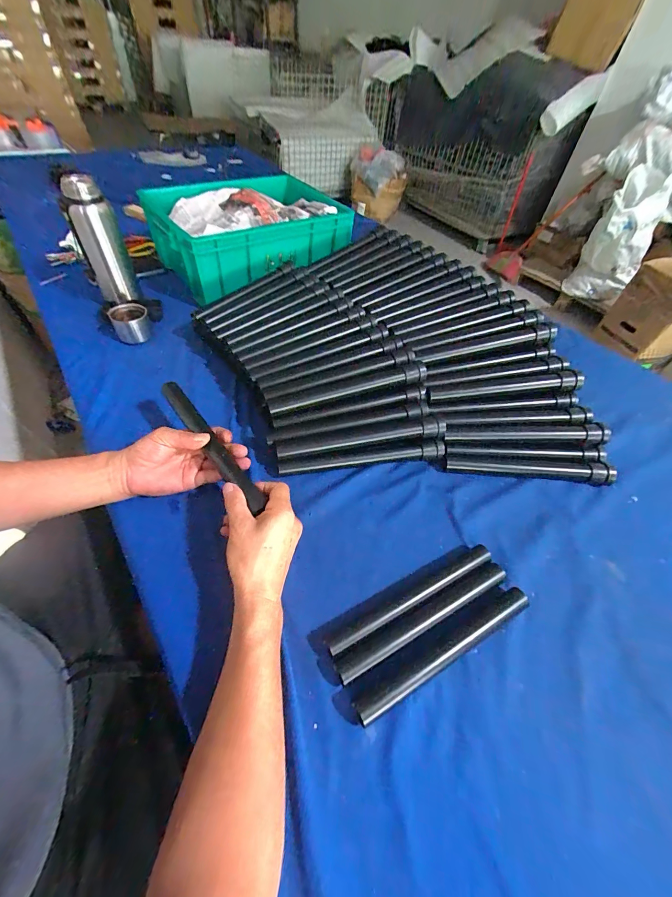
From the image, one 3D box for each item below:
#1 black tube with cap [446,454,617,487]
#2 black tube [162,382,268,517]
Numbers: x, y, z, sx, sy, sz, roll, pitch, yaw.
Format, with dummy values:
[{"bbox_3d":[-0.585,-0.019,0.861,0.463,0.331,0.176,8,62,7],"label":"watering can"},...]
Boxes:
[{"bbox_3d":[0.294,0.031,0.512,0.250,0.025,0.027,3,55,3],"label":"black tube with cap"},{"bbox_3d":[-0.160,-0.007,0.431,0.023,0.022,0.234,-35,64,-21],"label":"black tube"}]

